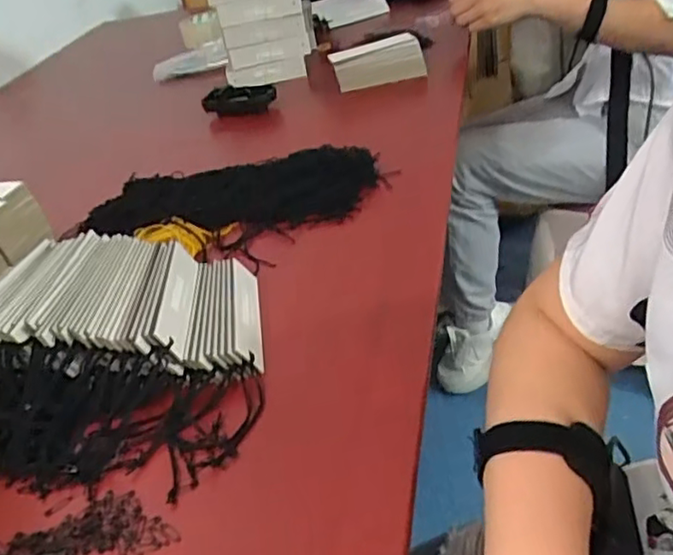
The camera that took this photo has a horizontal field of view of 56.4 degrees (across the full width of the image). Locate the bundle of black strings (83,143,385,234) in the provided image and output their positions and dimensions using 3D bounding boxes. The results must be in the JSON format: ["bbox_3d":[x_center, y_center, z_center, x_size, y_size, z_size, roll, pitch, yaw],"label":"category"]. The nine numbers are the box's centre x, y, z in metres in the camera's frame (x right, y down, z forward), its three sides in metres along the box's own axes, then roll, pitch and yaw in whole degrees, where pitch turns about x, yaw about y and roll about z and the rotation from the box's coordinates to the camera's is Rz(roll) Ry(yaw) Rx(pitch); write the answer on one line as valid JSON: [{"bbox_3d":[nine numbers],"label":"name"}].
[{"bbox_3d":[-0.114,-0.096,0.685,0.303,0.035,0.103,-3,40,5],"label":"bundle of black strings"}]

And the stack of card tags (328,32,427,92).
[{"bbox_3d":[0.062,-0.320,0.936,0.134,0.053,0.054,-18,36,-7],"label":"stack of card tags"}]

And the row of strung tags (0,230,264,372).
[{"bbox_3d":[-0.173,0.017,0.522,0.238,0.047,0.135,3,41,13],"label":"row of strung tags"}]

